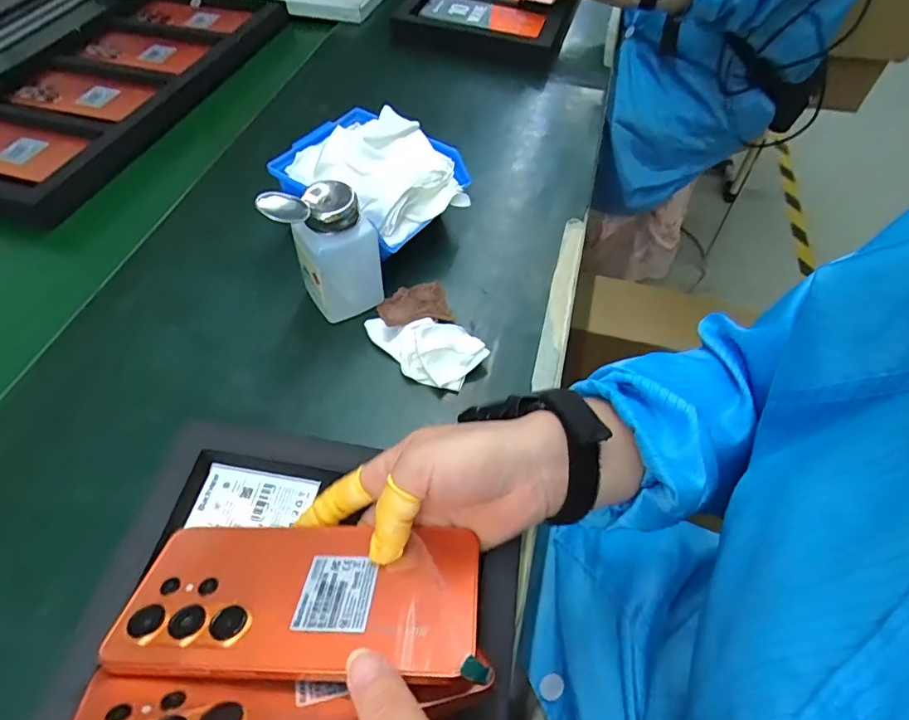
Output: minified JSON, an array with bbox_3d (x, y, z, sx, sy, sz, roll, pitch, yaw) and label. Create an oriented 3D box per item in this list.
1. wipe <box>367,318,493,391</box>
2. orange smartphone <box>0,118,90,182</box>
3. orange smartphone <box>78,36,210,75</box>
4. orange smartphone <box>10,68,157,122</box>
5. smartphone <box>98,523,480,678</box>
[{"bbox_3d":[-0.021,-0.015,0.405,0.086,0.021,0.057,37,62,25],"label":"wipe"},{"bbox_3d":[-0.477,-0.226,0.556,0.152,0.016,0.088,13,54,9],"label":"orange smartphone"},{"bbox_3d":[-0.413,-0.411,0.689,0.155,0.007,0.072,13,55,10],"label":"orange smartphone"},{"bbox_3d":[-0.445,-0.321,0.617,0.149,0.011,0.077,12,54,8],"label":"orange smartphone"},{"bbox_3d":[-0.073,0.112,0.253,0.166,0.005,0.078,0,30,6],"label":"smartphone"}]

